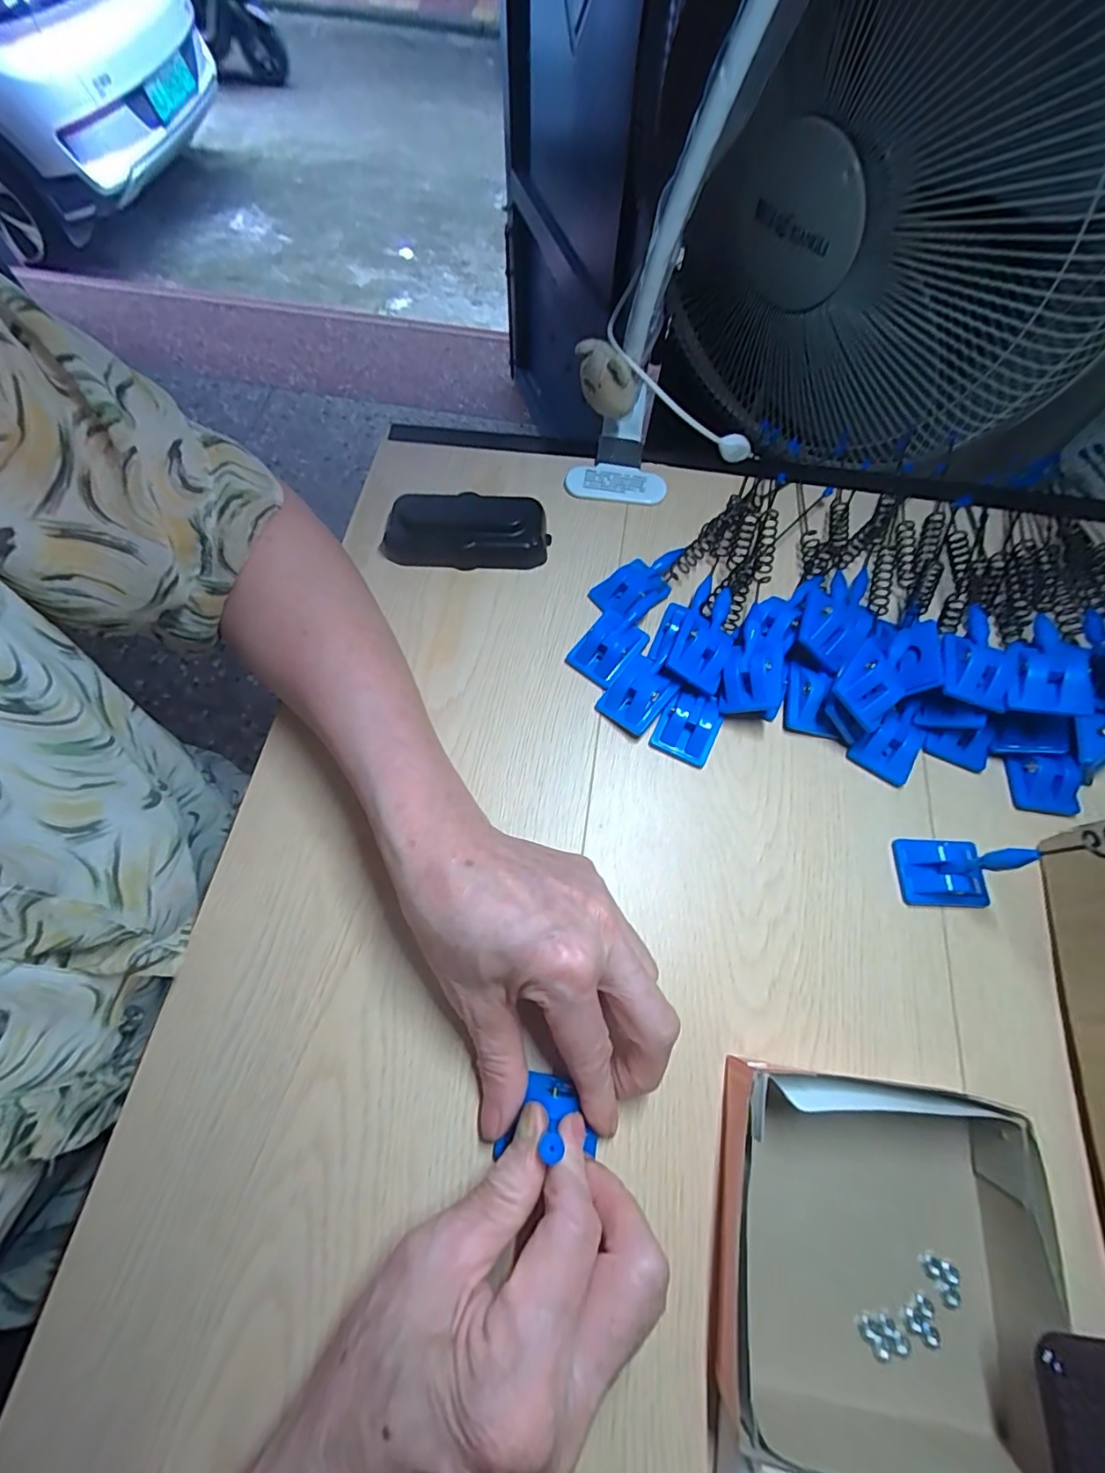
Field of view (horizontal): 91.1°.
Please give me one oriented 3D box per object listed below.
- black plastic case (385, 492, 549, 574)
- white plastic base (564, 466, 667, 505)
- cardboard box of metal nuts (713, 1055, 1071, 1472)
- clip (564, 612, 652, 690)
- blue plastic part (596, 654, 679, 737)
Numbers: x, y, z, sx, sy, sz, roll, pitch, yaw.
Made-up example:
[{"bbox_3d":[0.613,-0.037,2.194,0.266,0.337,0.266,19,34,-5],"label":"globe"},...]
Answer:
[{"bbox_3d":[-0.059,-0.139,0.370,0.108,0.028,0.044,1,67,0],"label":"black plastic case"},{"bbox_3d":[0.047,-0.186,0.401,0.072,0.005,0.026,9,90,8],"label":"white plastic base"},{"bbox_3d":[0.134,0.213,0.217,0.132,0.036,0.130,10,67,3],"label":"cardboard box of metal nuts"},{"bbox_3d":[0.035,-0.055,0.341,0.035,0.020,0.043,38,71,14],"label":"clip"},{"bbox_3d":[0.051,-0.023,0.326,0.033,0.023,0.040,39,72,15],"label":"blue plastic part"}]

